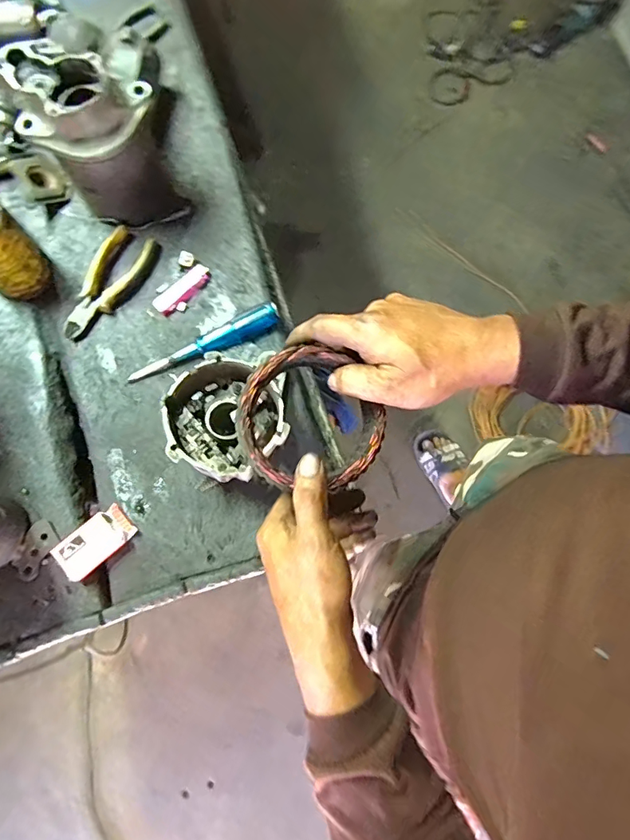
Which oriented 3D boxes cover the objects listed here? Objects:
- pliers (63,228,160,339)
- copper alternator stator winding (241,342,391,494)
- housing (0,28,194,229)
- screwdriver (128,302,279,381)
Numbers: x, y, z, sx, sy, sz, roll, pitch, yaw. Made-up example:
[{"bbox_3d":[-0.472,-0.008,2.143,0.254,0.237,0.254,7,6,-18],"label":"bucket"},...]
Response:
[{"bbox_3d":[-0.254,-0.167,0.582,0.055,0.022,0.152,23,80,5],"label":"pliers"},{"bbox_3d":[-0.006,0.001,0.366,0.107,0.017,0.113,0,80,-1],"label":"copper alternator stator winding"},{"bbox_3d":[-0.241,-0.318,0.538,0.156,0.157,0.114,-10,79,-1],"label":"housing"},{"bbox_3d":[-0.132,-0.090,0.563,0.188,0.025,0.027,-25,80,-4],"label":"screwdriver"}]

